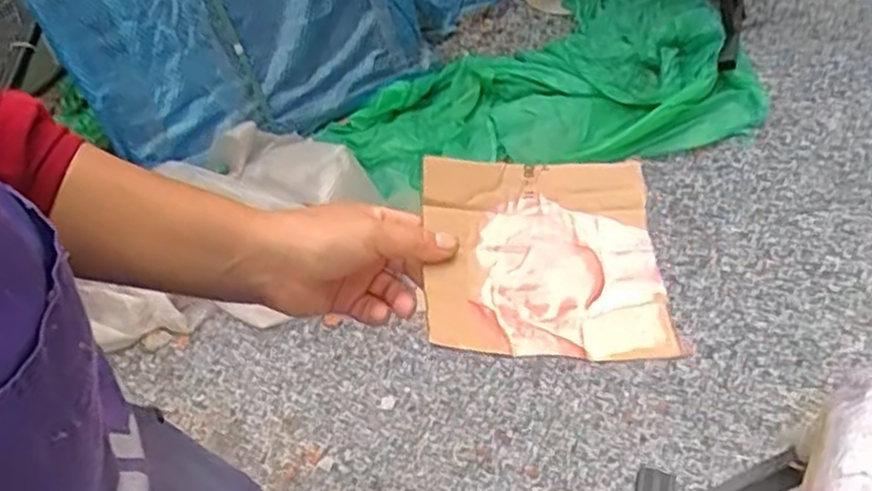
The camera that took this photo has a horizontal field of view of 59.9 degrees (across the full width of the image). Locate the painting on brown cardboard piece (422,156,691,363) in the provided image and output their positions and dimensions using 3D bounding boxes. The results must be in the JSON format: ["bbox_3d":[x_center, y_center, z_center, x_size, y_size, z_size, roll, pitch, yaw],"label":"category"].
[{"bbox_3d":[0.069,0.005,0.489,0.148,0.033,0.143,-3,50,1],"label":"painting on brown cardboard piece"}]

